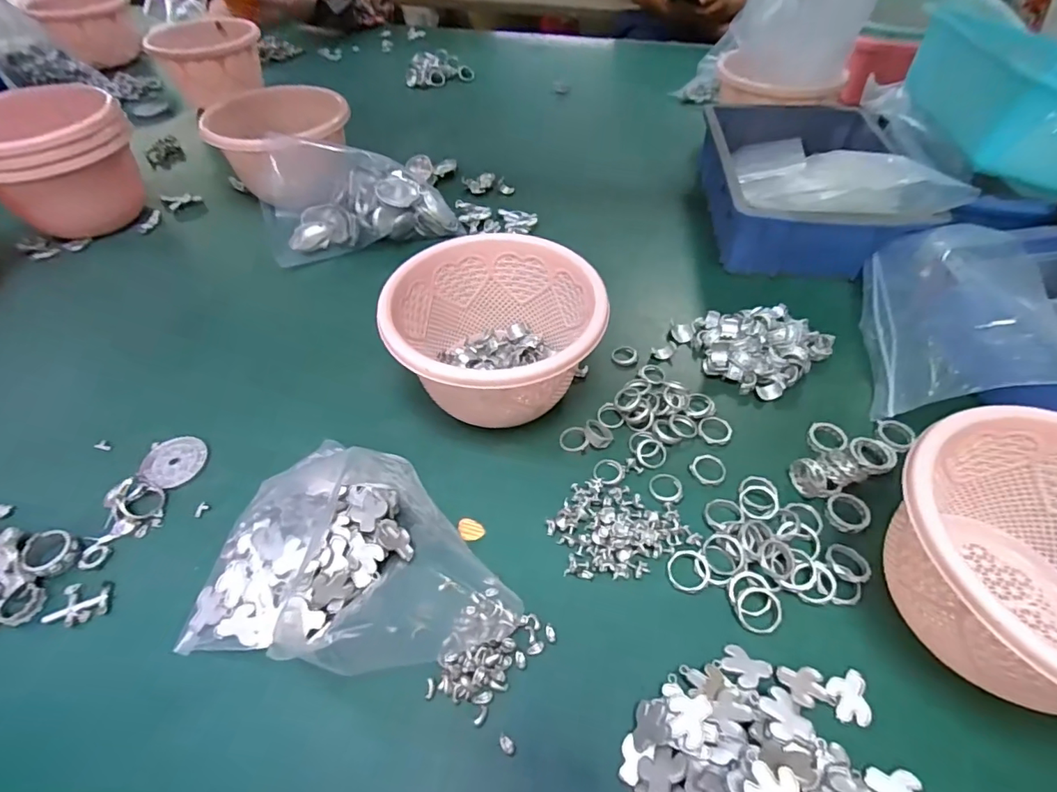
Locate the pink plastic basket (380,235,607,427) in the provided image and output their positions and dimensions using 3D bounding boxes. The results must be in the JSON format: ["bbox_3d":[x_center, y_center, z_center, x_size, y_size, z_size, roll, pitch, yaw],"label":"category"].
[{"bbox_3d":[-0.026,-0.043,0.370,0.141,0.083,0.137,0,51,0],"label":"pink plastic basket"}]

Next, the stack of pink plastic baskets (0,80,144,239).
[{"bbox_3d":[-0.497,-0.229,0.525,0.137,0.103,0.136,11,52,10],"label":"stack of pink plastic baskets"}]

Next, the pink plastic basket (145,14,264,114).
[{"bbox_3d":[-0.472,-0.492,0.756,0.143,0.088,0.146,-30,57,-22],"label":"pink plastic basket"}]

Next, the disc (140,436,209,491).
[{"bbox_3d":[-0.255,0.047,0.363,0.038,0.009,0.044,17,43,10],"label":"disc"}]

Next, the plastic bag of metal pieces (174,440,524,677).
[{"bbox_3d":[-0.093,0.092,0.300,0.172,0.031,0.122,6,51,6],"label":"plastic bag of metal pieces"}]

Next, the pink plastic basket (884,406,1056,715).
[{"bbox_3d":[0.253,0.086,0.254,0.141,0.091,0.132,0,51,0],"label":"pink plastic basket"}]

